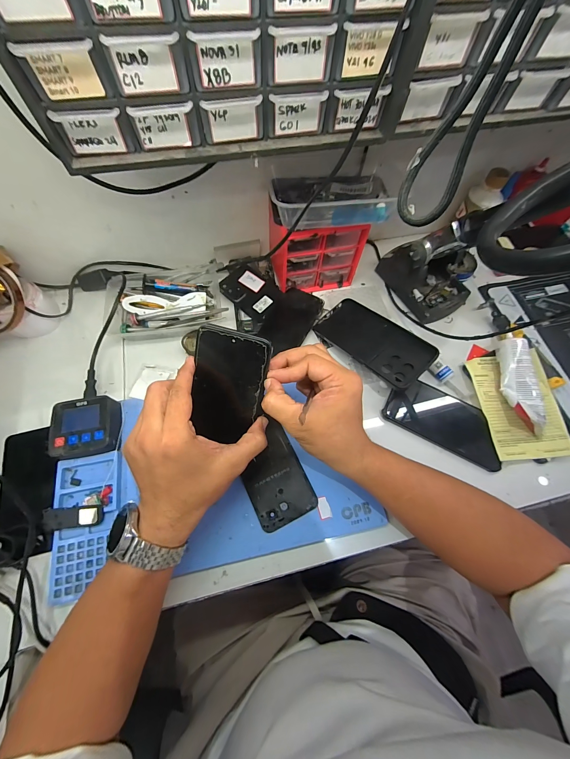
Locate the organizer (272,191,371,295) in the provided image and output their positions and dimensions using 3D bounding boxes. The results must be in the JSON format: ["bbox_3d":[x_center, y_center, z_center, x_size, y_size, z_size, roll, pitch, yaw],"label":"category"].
[{"bbox_3d":[0.047,-0.214,0.452,0.134,0.111,0.088,-5,67,-4],"label":"organizer"}]

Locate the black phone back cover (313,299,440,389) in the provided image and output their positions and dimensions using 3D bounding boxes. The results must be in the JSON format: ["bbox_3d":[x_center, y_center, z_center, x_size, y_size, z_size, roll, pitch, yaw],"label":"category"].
[{"bbox_3d":[0.129,-0.060,0.423,0.083,0.010,0.168,-45,61,-11],"label":"black phone back cover"}]

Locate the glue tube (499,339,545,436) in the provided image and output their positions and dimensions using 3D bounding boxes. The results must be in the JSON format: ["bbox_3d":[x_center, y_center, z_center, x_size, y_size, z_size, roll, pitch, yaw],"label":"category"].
[{"bbox_3d":[0.333,0.005,0.406,0.044,0.030,0.133,4,67,0],"label":"glue tube"}]

